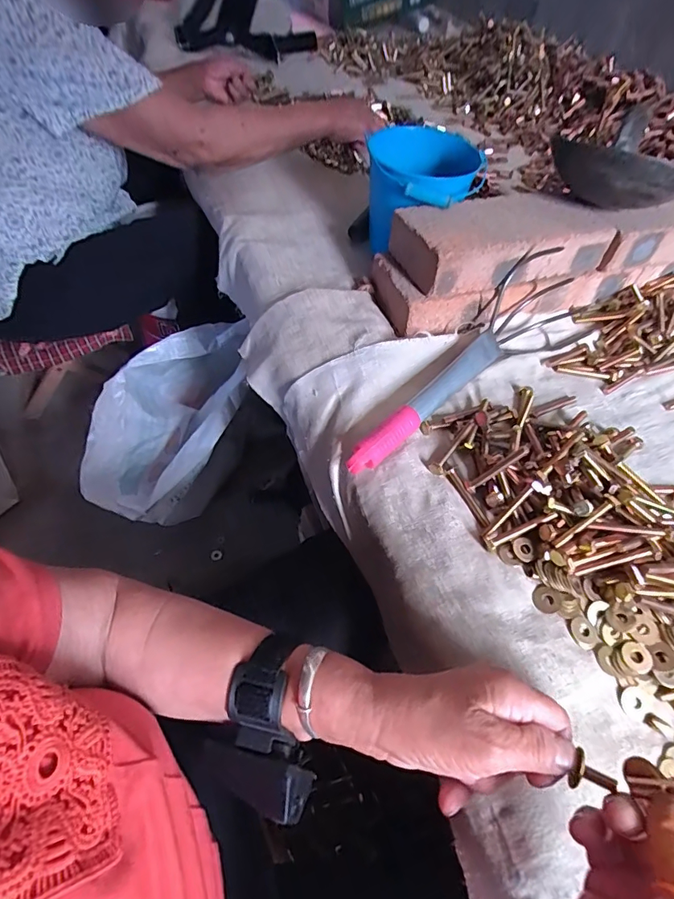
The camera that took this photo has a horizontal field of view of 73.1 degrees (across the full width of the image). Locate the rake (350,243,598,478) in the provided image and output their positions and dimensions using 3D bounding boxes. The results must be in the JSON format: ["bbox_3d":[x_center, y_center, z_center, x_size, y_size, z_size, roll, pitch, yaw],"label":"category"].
[{"bbox_3d":[0.150,-0.095,0.463,0.095,0.088,0.364,40,61,21],"label":"rake"}]

